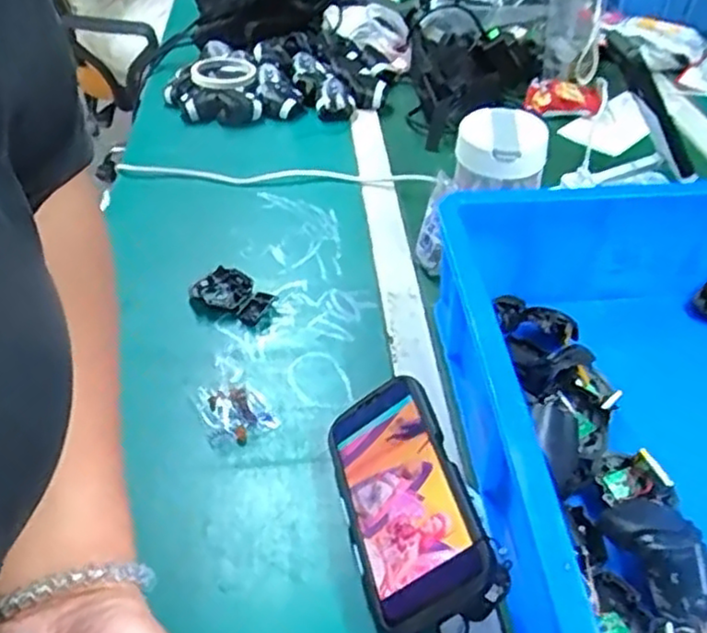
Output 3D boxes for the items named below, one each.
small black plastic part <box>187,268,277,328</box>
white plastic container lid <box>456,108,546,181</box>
[{"bbox_3d":[-0.118,-0.021,0.688,0.081,0.019,0.048,25,47,26],"label":"small black plastic part"},{"bbox_3d":[0.136,-0.161,0.659,0.080,0.044,0.080,0,41,0],"label":"white plastic container lid"}]

